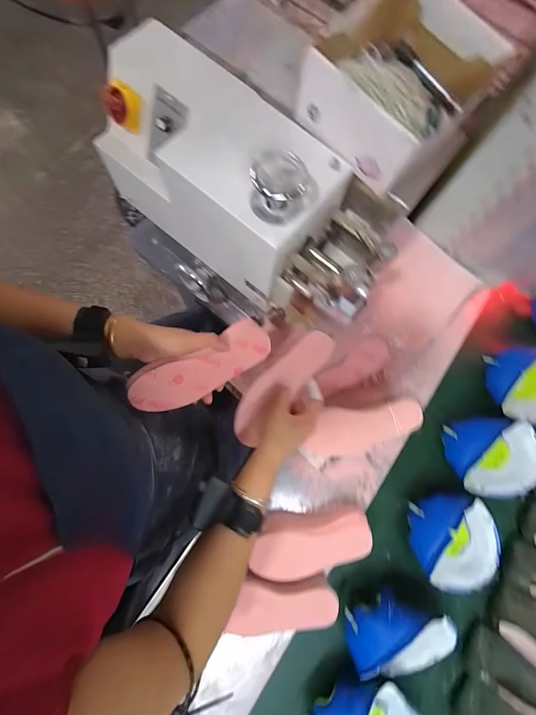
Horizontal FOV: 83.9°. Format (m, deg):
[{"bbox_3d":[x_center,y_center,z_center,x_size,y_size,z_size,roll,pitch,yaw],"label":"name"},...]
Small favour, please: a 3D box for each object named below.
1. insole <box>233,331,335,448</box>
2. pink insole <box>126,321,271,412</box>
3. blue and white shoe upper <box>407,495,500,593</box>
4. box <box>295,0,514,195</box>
[{"bbox_3d":[0.019,0.044,0.484,0.062,0.005,0.215,44,91,7],"label":"insole"},{"bbox_3d":[-0.098,0.018,0.446,0.206,0.018,0.075,-26,116,-11],"label":"pink insole"},{"bbox_3d":[0.346,0.341,0.547,0.171,0.067,0.163,0,79,-1],"label":"blue and white shoe upper"},{"bbox_3d":[0.185,-0.373,0.407,0.160,0.092,0.242,43,81,6],"label":"box"}]

